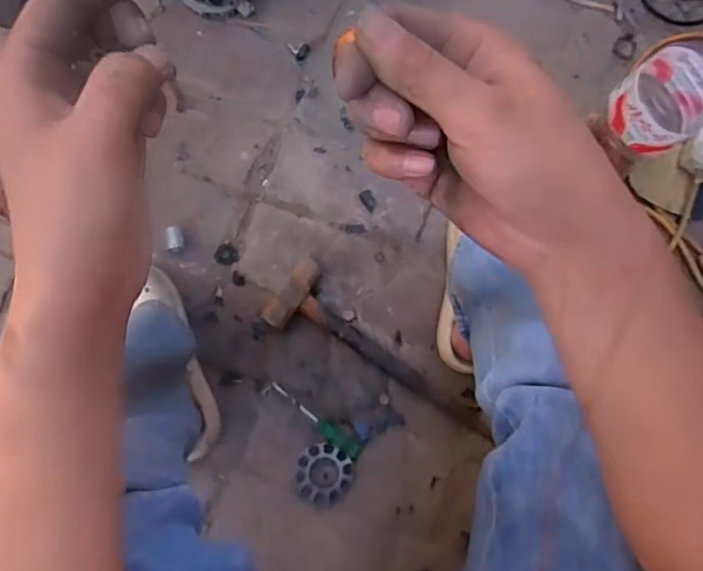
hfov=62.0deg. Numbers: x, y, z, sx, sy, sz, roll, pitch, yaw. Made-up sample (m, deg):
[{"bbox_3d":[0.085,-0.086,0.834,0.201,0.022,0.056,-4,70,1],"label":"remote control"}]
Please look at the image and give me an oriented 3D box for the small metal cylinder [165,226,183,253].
[{"bbox_3d":[-0.239,-0.063,0.793,0.019,0.016,0.034,-4,81,-5],"label":"small metal cylinder"}]

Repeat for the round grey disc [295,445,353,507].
[{"bbox_3d":[-0.035,0.251,0.776,0.074,0.012,0.079,1,81,-5],"label":"round grey disc"}]

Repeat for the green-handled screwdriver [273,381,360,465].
[{"bbox_3d":[-0.048,0.182,0.781,0.144,0.021,0.023,37,80,2],"label":"green-handled screwdriver"}]

